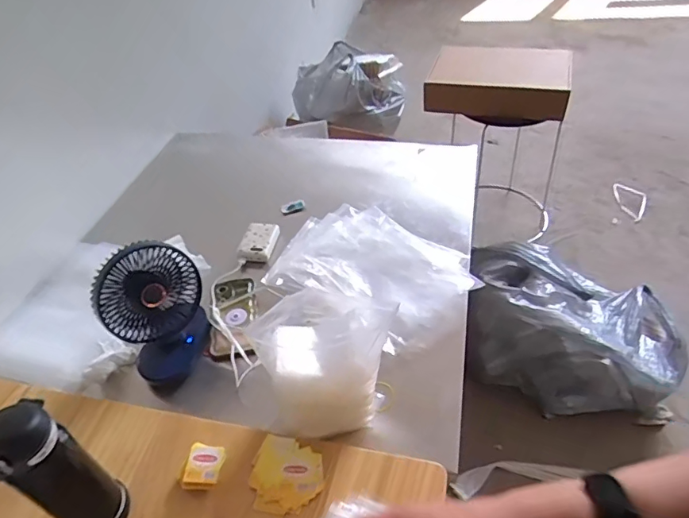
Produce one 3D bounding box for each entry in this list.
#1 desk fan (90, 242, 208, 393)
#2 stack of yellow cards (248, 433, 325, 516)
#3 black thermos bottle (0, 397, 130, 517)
[{"bbox_3d":[-0.279,0.076,0.738,0.102,0.191,0.149,24,53,28],"label":"desk fan"},{"bbox_3d":[-0.070,0.263,0.602,0.089,0.016,0.090,6,46,14],"label":"stack of yellow cards"},{"bbox_3d":[-0.289,0.228,0.507,0.063,0.215,0.054,-30,49,-21],"label":"black thermos bottle"}]

